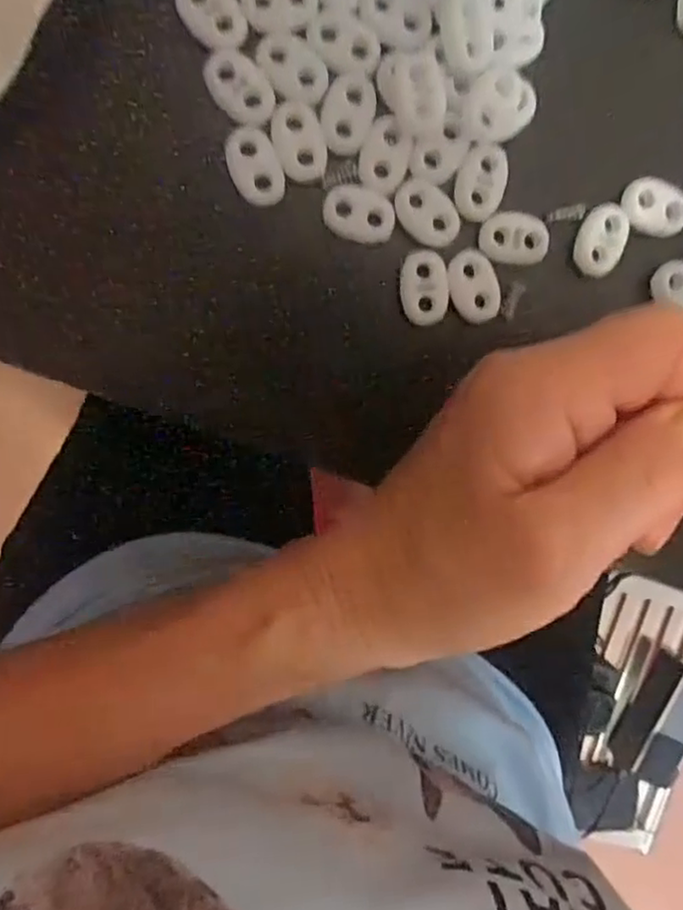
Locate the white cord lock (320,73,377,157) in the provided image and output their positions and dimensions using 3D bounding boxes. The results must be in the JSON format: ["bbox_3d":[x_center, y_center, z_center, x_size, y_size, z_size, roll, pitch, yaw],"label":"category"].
[{"bbox_3d":[0.002,-0.104,0.201,0.014,0.004,0.023,20,94,-9],"label":"white cord lock"}]

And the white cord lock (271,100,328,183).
[{"bbox_3d":[-0.013,-0.094,0.199,0.015,0.004,0.023,-21,99,-4],"label":"white cord lock"}]

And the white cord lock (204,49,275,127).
[{"bbox_3d":[-0.029,-0.108,0.195,0.016,0.004,0.022,-40,100,-1],"label":"white cord lock"}]

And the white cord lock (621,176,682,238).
[{"bbox_3d":[0.103,-0.081,0.219,0.022,0.005,0.016,23,94,-9],"label":"white cord lock"}]

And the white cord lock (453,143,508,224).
[{"bbox_3d":[0.044,-0.086,0.208,0.015,0.004,0.023,13,95,-8],"label":"white cord lock"}]

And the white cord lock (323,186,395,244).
[{"bbox_3d":[0.006,-0.075,0.205,0.022,0.004,0.015,10,96,-8],"label":"white cord lock"}]

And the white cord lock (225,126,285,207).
[{"bbox_3d":[-0.026,-0.087,0.201,0.014,0.004,0.022,-25,99,-4],"label":"white cord lock"}]

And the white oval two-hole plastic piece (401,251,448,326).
[{"bbox_3d":[0.027,-0.053,0.211,0.015,0.004,0.023,-8,98,-6],"label":"white oval two-hole plastic piece"}]

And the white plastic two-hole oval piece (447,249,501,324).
[{"bbox_3d":[0.043,-0.054,0.212,0.014,0.004,0.023,-24,99,-4],"label":"white plastic two-hole oval piece"}]

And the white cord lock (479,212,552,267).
[{"bbox_3d":[0.056,-0.069,0.212,0.022,0.004,0.015,5,96,-8],"label":"white cord lock"}]

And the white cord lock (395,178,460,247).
[{"bbox_3d":[0.027,-0.076,0.209,0.015,0.004,0.023,-45,100,0],"label":"white cord lock"}]

